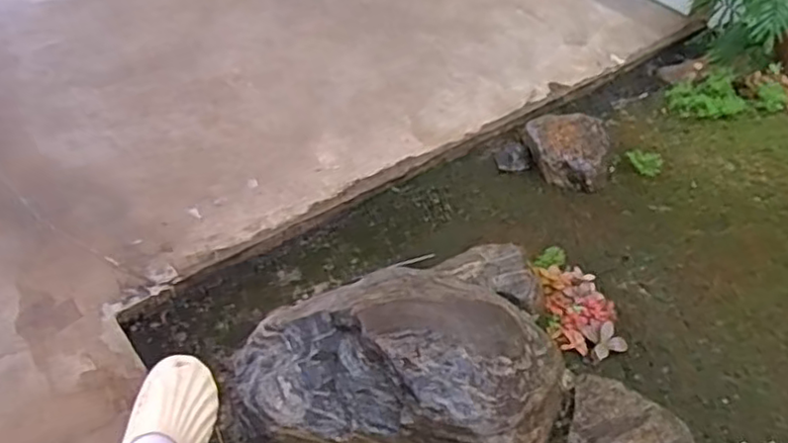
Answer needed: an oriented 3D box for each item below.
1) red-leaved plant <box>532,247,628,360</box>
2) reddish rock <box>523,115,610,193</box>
[{"bbox_3d":[0.374,0.166,1.371,0.159,0.056,0.268,-2,46,-4],"label":"red-leaved plant"},{"bbox_3d":[0.448,-0.180,1.687,0.204,0.085,0.230,2,46,0],"label":"reddish rock"}]

